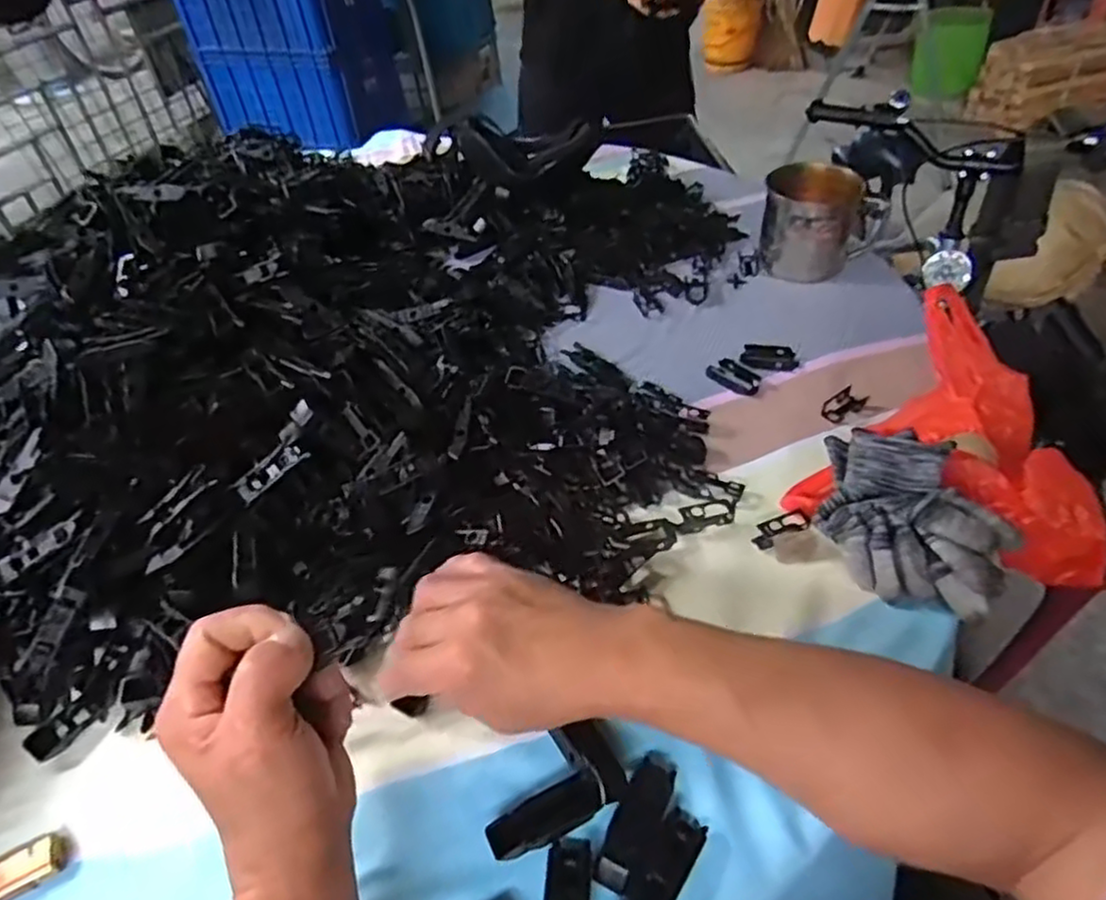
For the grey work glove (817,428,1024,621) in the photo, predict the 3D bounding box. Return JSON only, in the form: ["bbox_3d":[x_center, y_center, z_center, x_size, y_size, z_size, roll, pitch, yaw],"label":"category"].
[{"bbox_3d":[0.239,0.038,0.474,0.109,0.047,0.119,13,47,17],"label":"grey work glove"}]

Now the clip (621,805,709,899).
[{"bbox_3d":[0.054,0.214,0.360,0.022,0.008,0.068,26,52,28],"label":"clip"}]

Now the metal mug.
[{"bbox_3d":[0.276,-0.241,0.736,0.118,0.088,0.089,-33,51,-25],"label":"metal mug"}]

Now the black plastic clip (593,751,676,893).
[{"bbox_3d":[0.045,0.192,0.374,0.023,0.010,0.071,20,50,23],"label":"black plastic clip"}]

